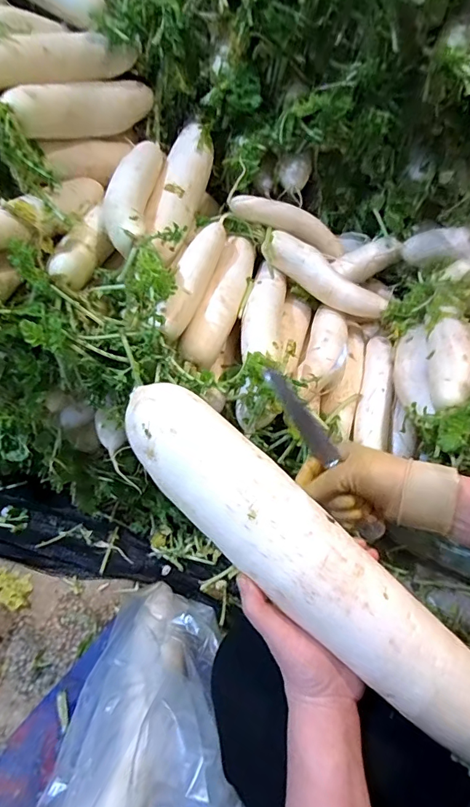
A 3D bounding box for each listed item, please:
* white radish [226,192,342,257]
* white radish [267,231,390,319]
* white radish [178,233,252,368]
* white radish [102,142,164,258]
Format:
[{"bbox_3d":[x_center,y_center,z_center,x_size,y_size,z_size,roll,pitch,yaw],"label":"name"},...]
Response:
[{"bbox_3d":[0.110,-0.339,0.821,0.260,0.051,0.043,11,41,-25],"label":"white radish"},{"bbox_3d":[0.164,-0.230,0.807,0.241,0.061,0.049,33,51,-1],"label":"white radish"},{"bbox_3d":[-0.019,-0.181,0.744,0.063,0.079,0.281,11,47,12],"label":"white radish"},{"bbox_3d":[-0.159,-0.330,0.675,0.064,0.065,0.271,0,46,2],"label":"white radish"}]

